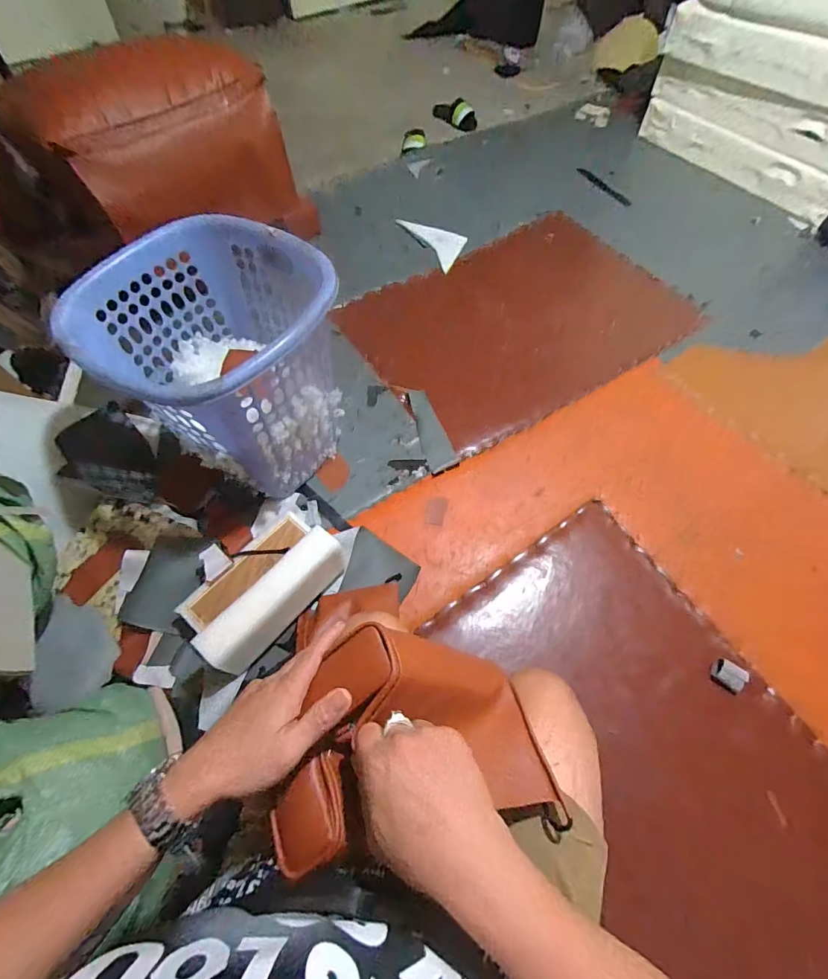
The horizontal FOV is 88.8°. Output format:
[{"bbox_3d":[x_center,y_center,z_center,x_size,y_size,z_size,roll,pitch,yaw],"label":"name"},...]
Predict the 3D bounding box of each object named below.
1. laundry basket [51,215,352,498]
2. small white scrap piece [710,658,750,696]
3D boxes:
[{"bbox_3d":[-0.395,-0.221,0.921,0.395,0.435,0.341,29,66,15],"label":"laundry basket"},{"bbox_3d":[0.596,0.351,0.795,0.051,0.019,0.050,33,67,17],"label":"small white scrap piece"}]

